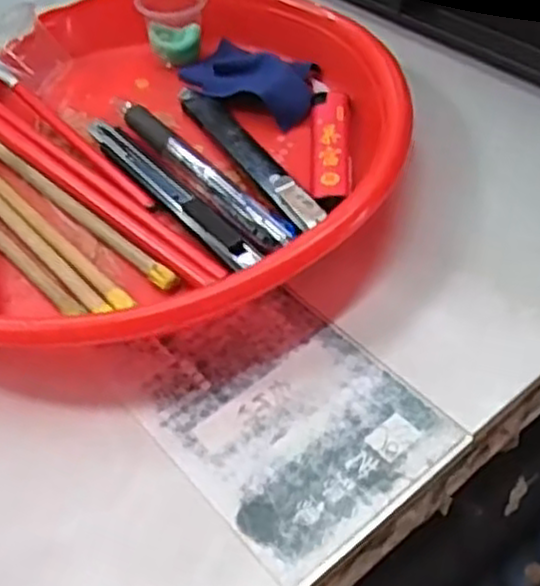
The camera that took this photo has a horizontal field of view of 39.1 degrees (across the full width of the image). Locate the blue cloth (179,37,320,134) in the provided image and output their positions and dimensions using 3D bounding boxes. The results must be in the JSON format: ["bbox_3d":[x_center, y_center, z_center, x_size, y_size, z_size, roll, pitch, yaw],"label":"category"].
[{"bbox_3d":[-0.010,-0.114,0.396,0.084,0.015,0.052,29,57,28],"label":"blue cloth"}]

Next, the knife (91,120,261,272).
[{"bbox_3d":[-0.048,-0.047,0.340,0.014,0.008,0.130,-32,53,-21],"label":"knife"}]

